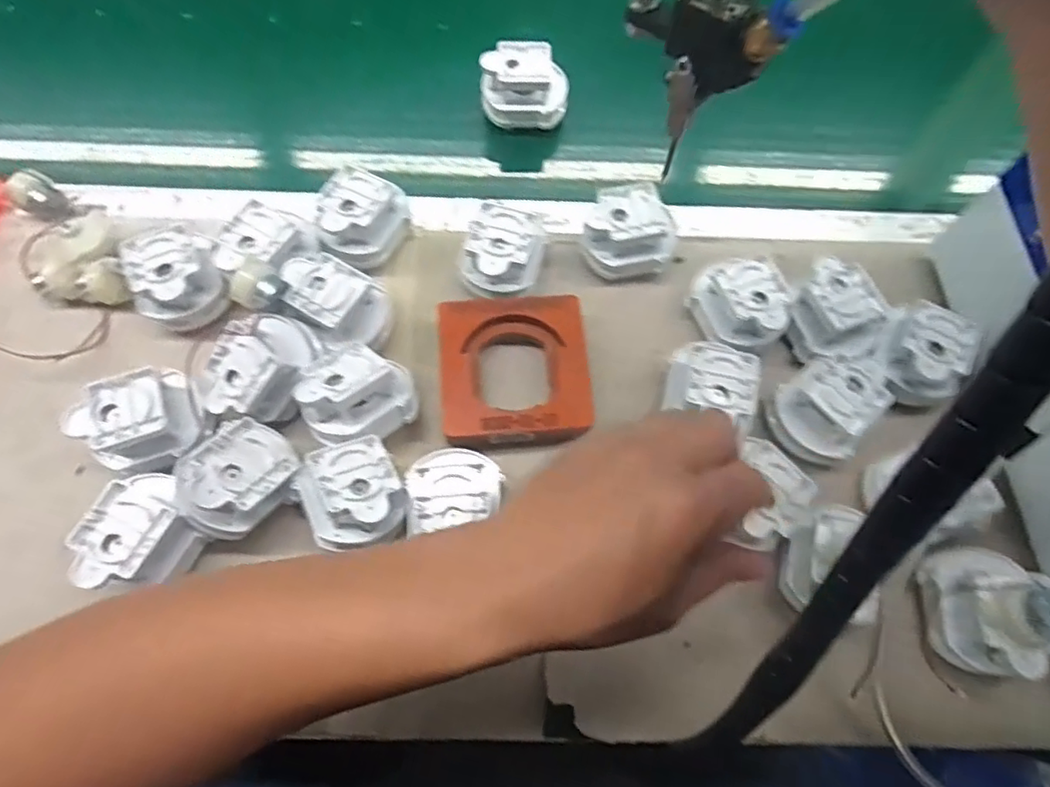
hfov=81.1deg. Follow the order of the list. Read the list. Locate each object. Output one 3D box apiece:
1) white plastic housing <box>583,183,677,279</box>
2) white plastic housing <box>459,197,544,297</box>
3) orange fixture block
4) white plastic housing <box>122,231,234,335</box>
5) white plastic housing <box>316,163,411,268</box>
[{"bbox_3d":[0.077,-0.119,0.459,0.064,0.045,0.058,-8,68,-6],"label":"white plastic housing"},{"bbox_3d":[-0.018,-0.099,0.448,0.059,0.047,0.056,13,67,3],"label":"white plastic housing"},{"bbox_3d":[-0.007,-0.014,0.422,0.098,0.029,0.107,-3,67,-4],"label":"orange fixture block"},{"bbox_3d":[-0.242,-0.077,0.427,0.062,0.050,0.053,-26,71,-13],"label":"white plastic housing"},{"bbox_3d":[-0.121,-0.125,0.453,0.053,0.047,0.062,31,69,10],"label":"white plastic housing"}]

